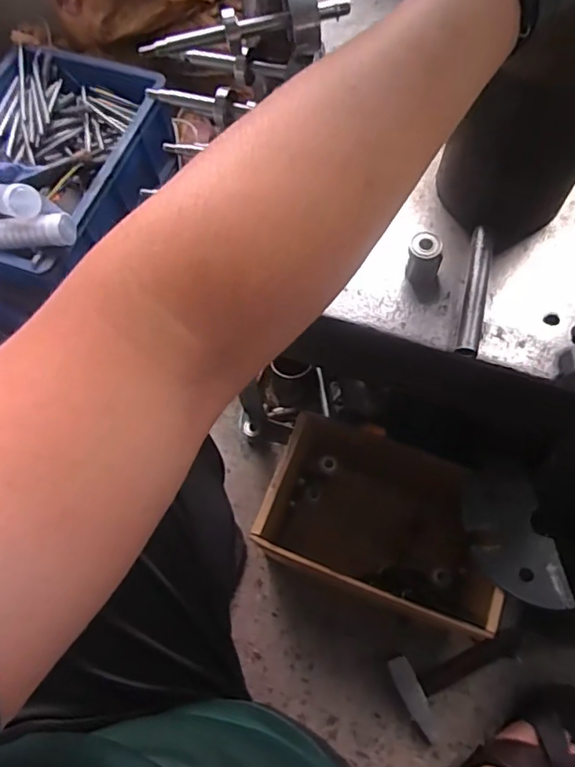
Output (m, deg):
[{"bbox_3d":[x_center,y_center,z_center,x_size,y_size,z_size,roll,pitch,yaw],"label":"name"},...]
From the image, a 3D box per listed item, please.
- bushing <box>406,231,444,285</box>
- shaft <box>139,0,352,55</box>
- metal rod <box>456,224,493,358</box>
[{"bbox_3d":[0.131,-0.120,0.520,0.032,0.043,0.032,16,69,9],"label":"bushing"},{"bbox_3d":[-0.033,-0.274,0.409,0.154,0.035,0.032,-2,67,2],"label":"shaft"},{"bbox_3d":[0.179,-0.090,0.516,0.020,0.014,0.135,12,69,8],"label":"metal rod"}]

